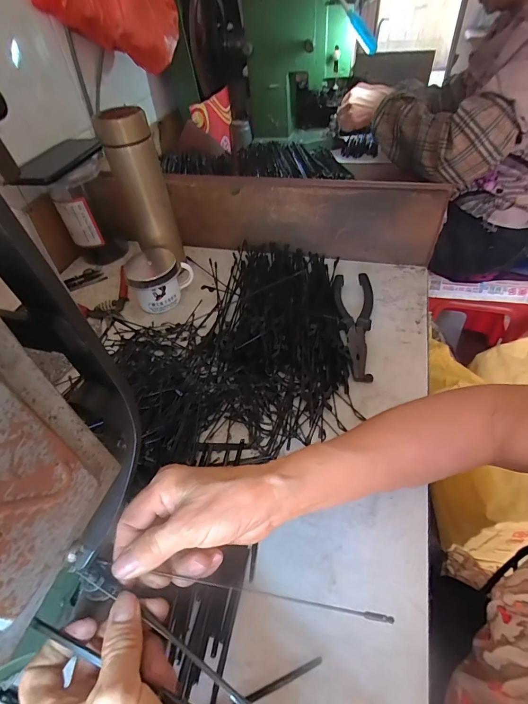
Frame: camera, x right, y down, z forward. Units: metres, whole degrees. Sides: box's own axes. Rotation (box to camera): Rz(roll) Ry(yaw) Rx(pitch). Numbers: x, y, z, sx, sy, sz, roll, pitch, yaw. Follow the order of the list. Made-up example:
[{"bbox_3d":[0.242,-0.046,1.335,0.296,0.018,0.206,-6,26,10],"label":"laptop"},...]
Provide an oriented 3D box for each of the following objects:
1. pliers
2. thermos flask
[{"bbox_3d":[0.116,-0.038,0.464,0.053,0.021,0.178,3,49,9],"label":"pliers"},{"bbox_3d":[-0.169,-0.226,0.522,0.064,0.213,0.071,-13,47,-7],"label":"thermos flask"}]

